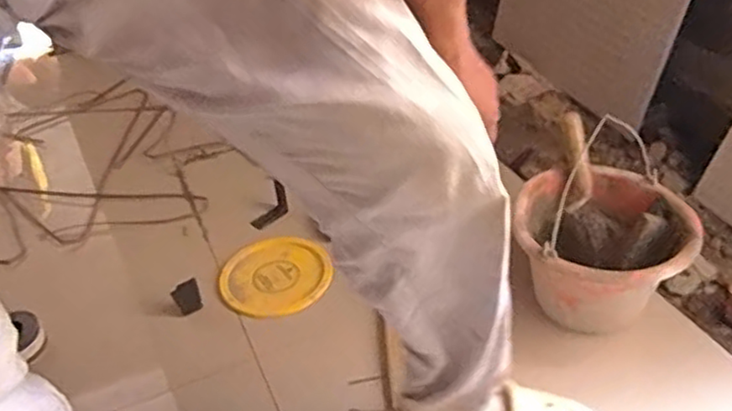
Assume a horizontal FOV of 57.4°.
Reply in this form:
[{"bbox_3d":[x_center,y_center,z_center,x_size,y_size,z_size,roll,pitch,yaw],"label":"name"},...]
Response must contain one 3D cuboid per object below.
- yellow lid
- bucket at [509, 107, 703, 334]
[{"bbox_3d":[-0.154,0.118,1.146,0.184,0.014,0.181,-2,38,2],"label":"yellow lid"},{"bbox_3d":[0.352,0.053,0.985,0.226,0.222,0.257,16,42,24],"label":"bucket"}]

